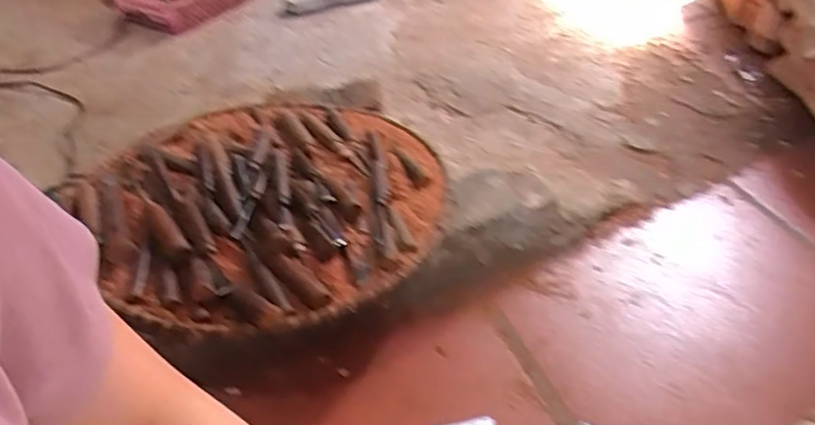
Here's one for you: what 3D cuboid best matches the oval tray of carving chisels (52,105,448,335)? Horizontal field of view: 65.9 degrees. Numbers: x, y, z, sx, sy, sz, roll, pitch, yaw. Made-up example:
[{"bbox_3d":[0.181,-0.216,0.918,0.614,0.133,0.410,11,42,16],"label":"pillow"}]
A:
[{"bbox_3d":[-0.186,-0.034,0.879,0.469,0.046,0.471,-25,47,-25],"label":"oval tray of carving chisels"}]

